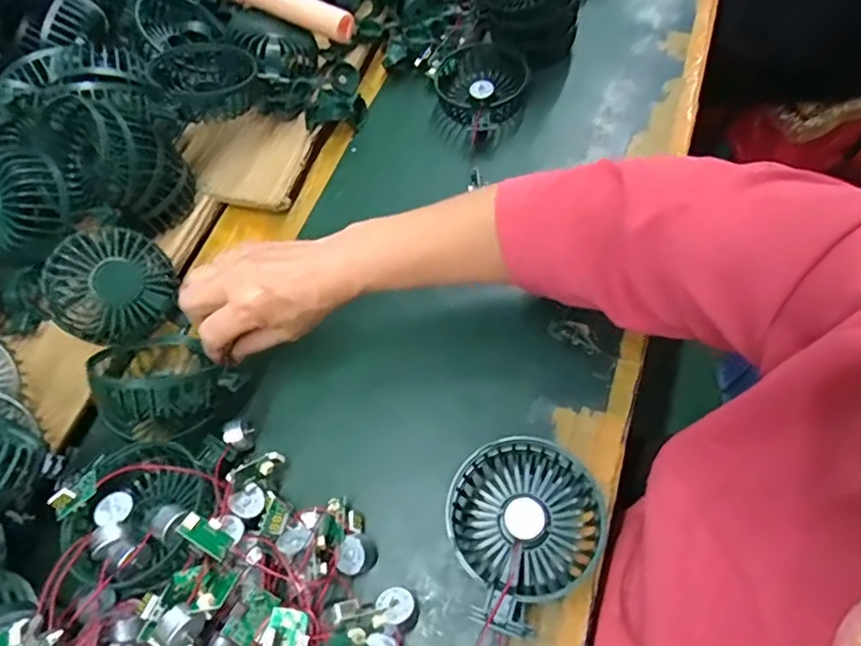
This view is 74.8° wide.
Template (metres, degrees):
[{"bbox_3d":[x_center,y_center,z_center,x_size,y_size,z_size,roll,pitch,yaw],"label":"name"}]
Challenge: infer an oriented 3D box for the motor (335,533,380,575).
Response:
[{"bbox_3d":[-0.047,0.149,0.362,0.025,0.021,0.022,-38,64,-14],"label":"motor"}]

